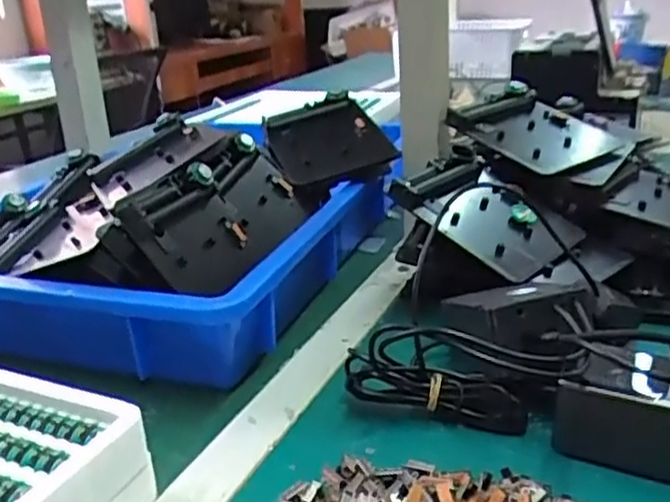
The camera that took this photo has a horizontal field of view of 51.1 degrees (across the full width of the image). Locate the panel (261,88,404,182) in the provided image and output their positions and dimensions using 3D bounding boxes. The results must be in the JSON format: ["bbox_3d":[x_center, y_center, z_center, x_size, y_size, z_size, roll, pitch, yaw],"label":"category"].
[{"bbox_3d":[-0.012,-0.124,0.733,0.109,0.023,0.126,-20,49,-13],"label":"panel"}]

